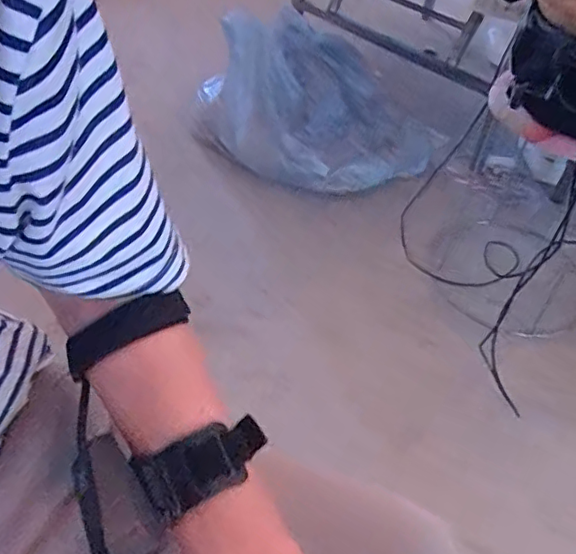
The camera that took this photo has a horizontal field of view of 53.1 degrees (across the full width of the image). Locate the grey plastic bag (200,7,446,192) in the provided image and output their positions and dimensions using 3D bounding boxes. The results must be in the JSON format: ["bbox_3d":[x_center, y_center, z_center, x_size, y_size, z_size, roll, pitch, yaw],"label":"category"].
[{"bbox_3d":[0.078,-0.468,1.494,0.633,0.332,0.441,11,47,7],"label":"grey plastic bag"}]

